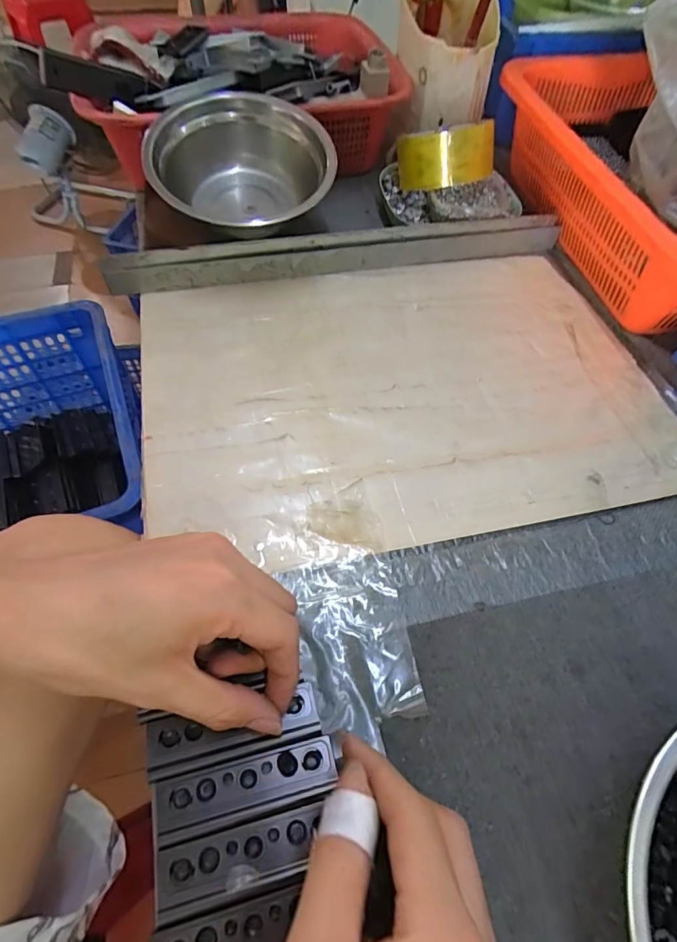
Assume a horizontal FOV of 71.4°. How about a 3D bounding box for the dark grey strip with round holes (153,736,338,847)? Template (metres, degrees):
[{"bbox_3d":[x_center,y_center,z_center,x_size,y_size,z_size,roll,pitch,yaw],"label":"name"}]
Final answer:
[{"bbox_3d":[-0.046,0.160,0.238,0.088,0.006,0.026,-12,59,-10],"label":"dark grey strip with round holes"}]

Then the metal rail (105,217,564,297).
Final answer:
[{"bbox_3d":[0.009,-0.218,0.469,0.451,0.039,0.015,-10,58,-10],"label":"metal rail"}]

